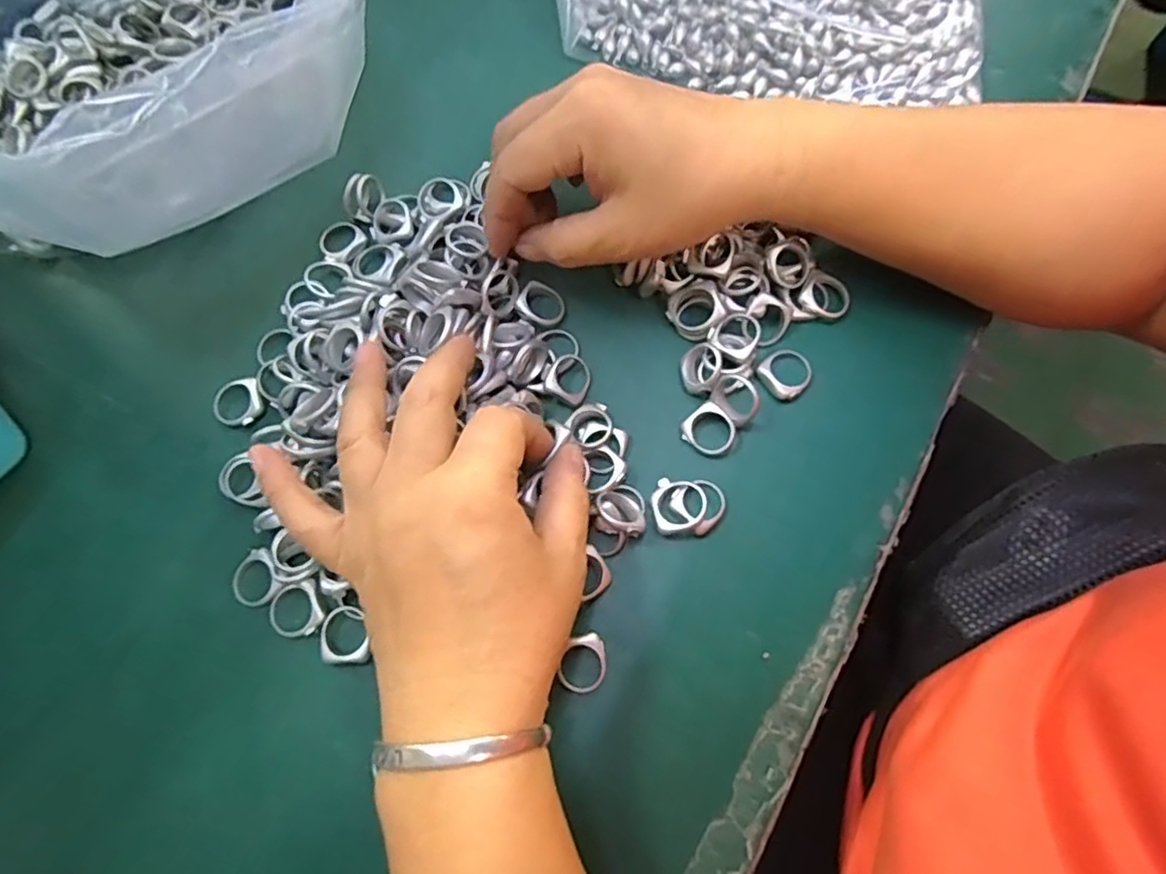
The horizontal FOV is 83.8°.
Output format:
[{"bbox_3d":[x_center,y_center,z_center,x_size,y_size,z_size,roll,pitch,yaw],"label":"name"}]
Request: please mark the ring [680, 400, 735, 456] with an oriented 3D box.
[{"bbox_3d":[0.055,-0.003,0.281,0.021,0.006,0.019,40,80,13],"label":"ring"}]

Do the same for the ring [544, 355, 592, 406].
[{"bbox_3d":[-0.005,-0.026,0.290,0.018,0.011,0.023,26,77,11],"label":"ring"}]

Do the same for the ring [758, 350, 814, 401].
[{"bbox_3d":[0.090,-0.029,0.287,0.022,0.006,0.022,-1,73,3],"label":"ring"}]

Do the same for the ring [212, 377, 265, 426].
[{"bbox_3d":[-0.158,-0.015,0.298,0.023,0.004,0.023,-1,73,3],"label":"ring"}]

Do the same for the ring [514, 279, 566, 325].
[{"bbox_3d":[-0.019,-0.062,0.303,0.023,0.004,0.019,38,65,-1],"label":"ring"}]

